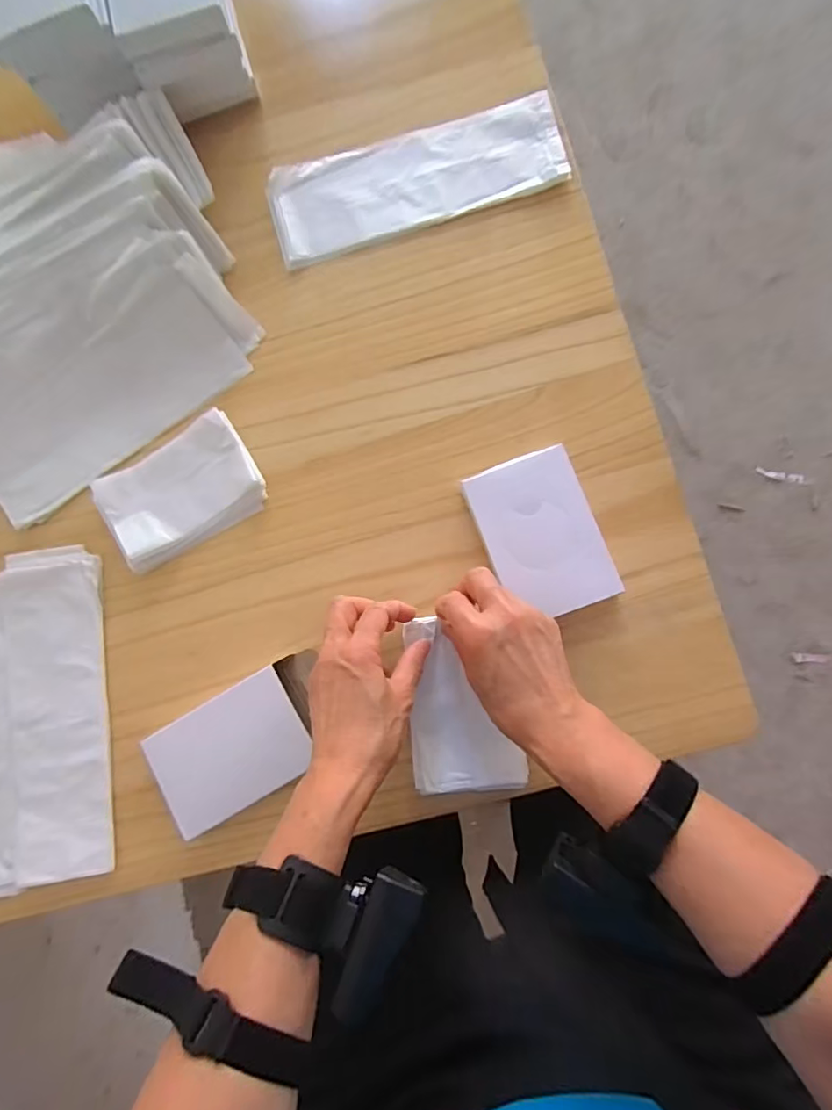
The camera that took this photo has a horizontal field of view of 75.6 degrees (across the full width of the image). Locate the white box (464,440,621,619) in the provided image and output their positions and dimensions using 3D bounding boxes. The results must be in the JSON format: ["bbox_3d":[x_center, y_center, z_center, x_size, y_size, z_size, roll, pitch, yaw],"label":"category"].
[{"bbox_3d":[0.098,-0.015,0.425,0.085,0.022,0.125,-21,83,2],"label":"white box"}]

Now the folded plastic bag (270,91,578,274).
[{"bbox_3d":[-0.002,-0.331,0.472,0.254,0.014,0.086,-14,83,3],"label":"folded plastic bag"}]

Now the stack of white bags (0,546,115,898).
[{"bbox_3d":[-0.341,0.138,0.448,0.173,0.011,0.264,-11,83,3],"label":"stack of white bags"}]

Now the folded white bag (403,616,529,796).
[{"bbox_3d":[0.036,0.113,0.410,0.082,0.015,0.128,-5,84,4],"label":"folded white bag"}]

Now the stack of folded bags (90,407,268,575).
[{"bbox_3d":[-0.198,-0.054,0.451,0.127,0.017,0.087,-29,83,1],"label":"stack of folded bags"}]

